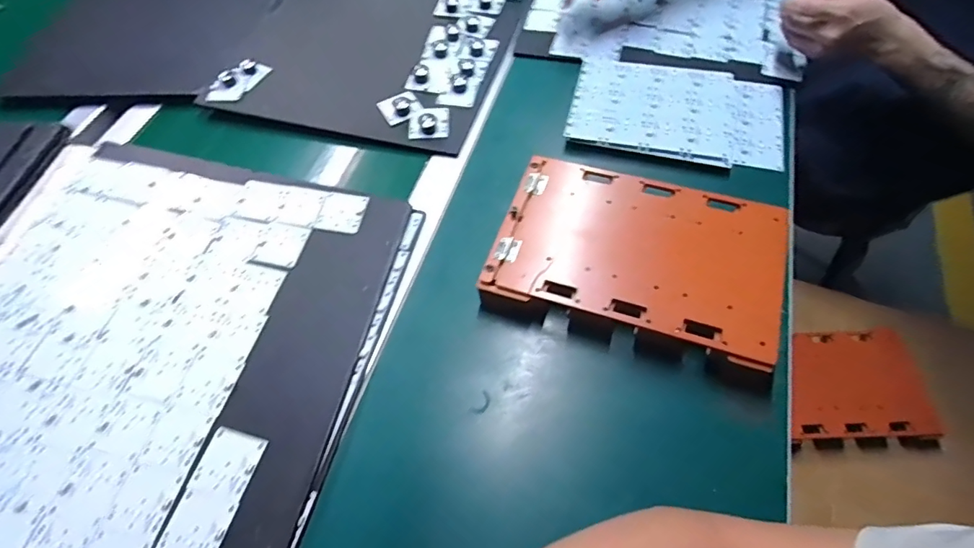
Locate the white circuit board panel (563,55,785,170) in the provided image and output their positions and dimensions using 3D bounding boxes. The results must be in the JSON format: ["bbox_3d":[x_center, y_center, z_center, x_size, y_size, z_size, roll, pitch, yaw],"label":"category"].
[{"bbox_3d":[0.222,-0.193,0.579,0.237,0.018,0.145,14,61,14],"label":"white circuit board panel"}]

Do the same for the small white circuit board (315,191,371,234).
[{"bbox_3d":[-0.153,-0.065,0.523,0.044,0.010,0.050,8,60,10],"label":"small white circuit board"}]

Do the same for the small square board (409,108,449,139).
[{"bbox_3d":[-0.072,-0.189,0.599,0.052,0.019,0.045,-11,58,-1],"label":"small square board"}]

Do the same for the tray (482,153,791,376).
[{"bbox_3d":[0.139,-0.019,0.463,0.247,0.034,0.162,16,62,15],"label":"tray"}]

